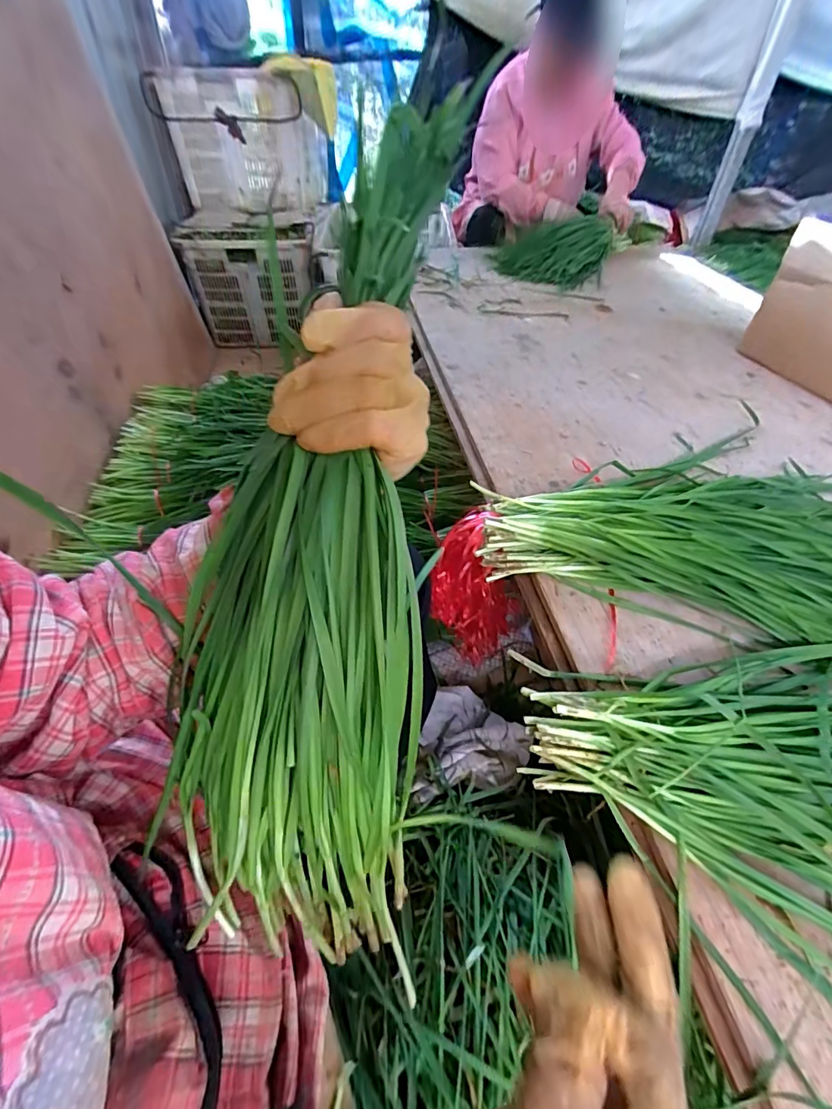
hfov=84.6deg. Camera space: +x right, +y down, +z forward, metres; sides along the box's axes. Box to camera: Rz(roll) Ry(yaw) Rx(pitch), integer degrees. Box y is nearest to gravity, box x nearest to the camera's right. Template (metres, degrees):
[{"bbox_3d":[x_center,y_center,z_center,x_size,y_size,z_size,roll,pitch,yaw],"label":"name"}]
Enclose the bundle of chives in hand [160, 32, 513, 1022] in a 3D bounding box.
[{"bbox_3d":[-0.057,0.008,0.250,0.149,0.454,0.052,9,4,7],"label":"bundle of chives in hand"}]

